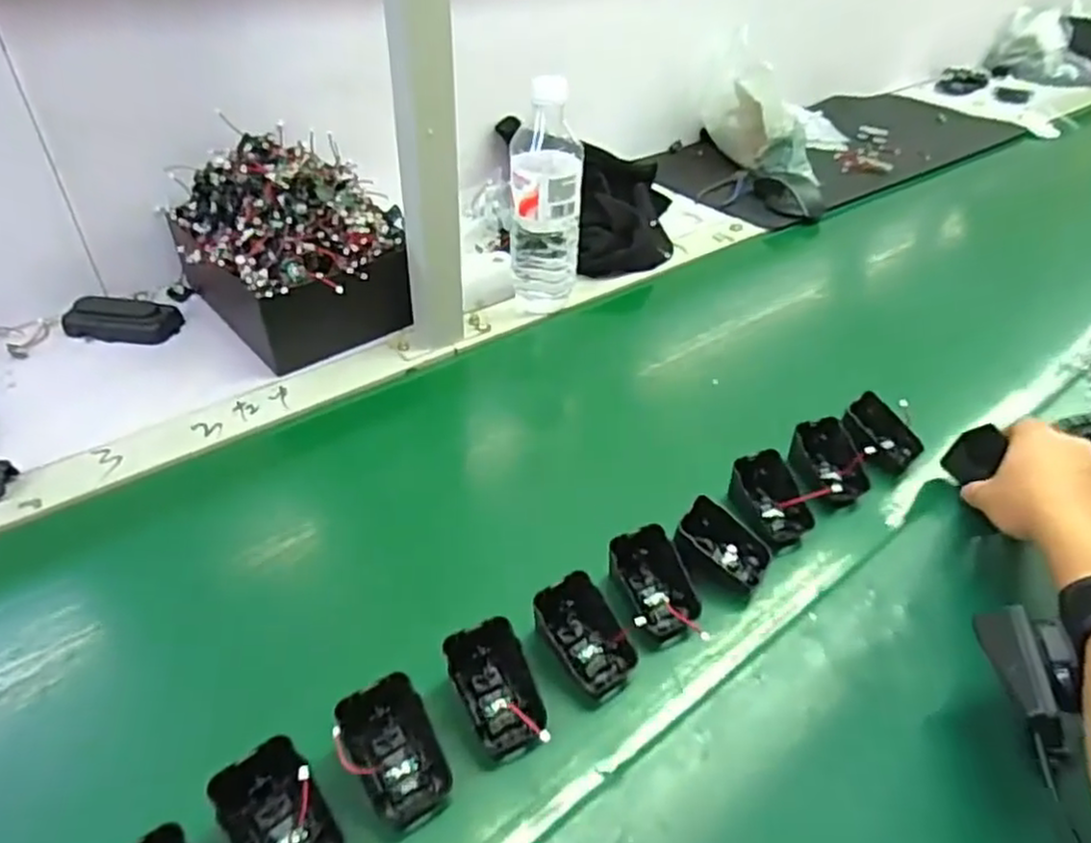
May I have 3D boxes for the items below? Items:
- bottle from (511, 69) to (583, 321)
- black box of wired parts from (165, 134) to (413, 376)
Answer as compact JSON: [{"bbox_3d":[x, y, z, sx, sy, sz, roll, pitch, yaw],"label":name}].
[{"bbox_3d":[0.000,-0.216,0.693,0.069,0.220,0.055,1,41,-3],"label":"bottle"},{"bbox_3d":[-0.258,-0.177,0.703,0.179,0.148,0.237,-29,50,-31],"label":"black box of wired parts"}]

